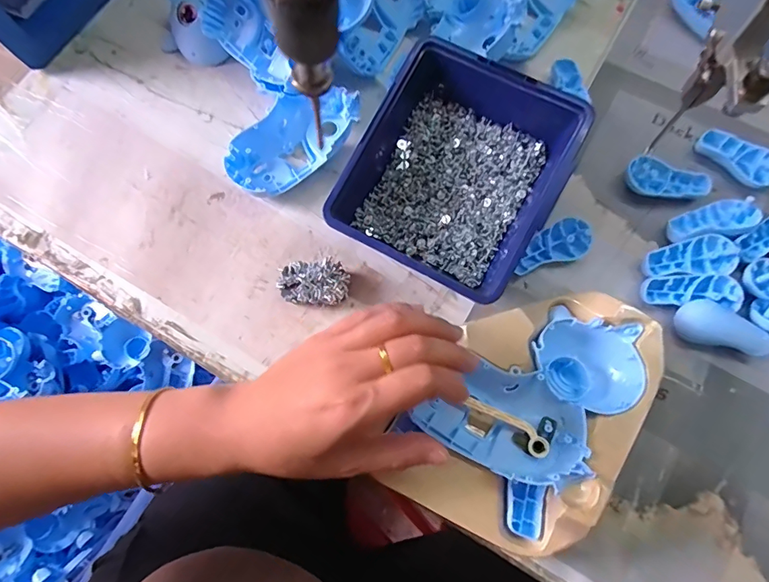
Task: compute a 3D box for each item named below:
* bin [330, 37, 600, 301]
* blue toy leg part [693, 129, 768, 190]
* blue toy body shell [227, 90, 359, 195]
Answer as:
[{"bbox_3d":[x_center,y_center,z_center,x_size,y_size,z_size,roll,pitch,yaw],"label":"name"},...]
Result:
[{"bbox_3d":[0.056,-0.088,0.350,0.145,0.074,0.168,30,79,8],"label":"bin"},{"bbox_3d":[0.304,-0.113,0.382,0.069,0.016,0.032,33,80,9],"label":"blue toy leg part"},{"bbox_3d":[-0.077,-0.129,0.387,0.120,0.031,0.060,-39,79,-7],"label":"blue toy body shell"}]

